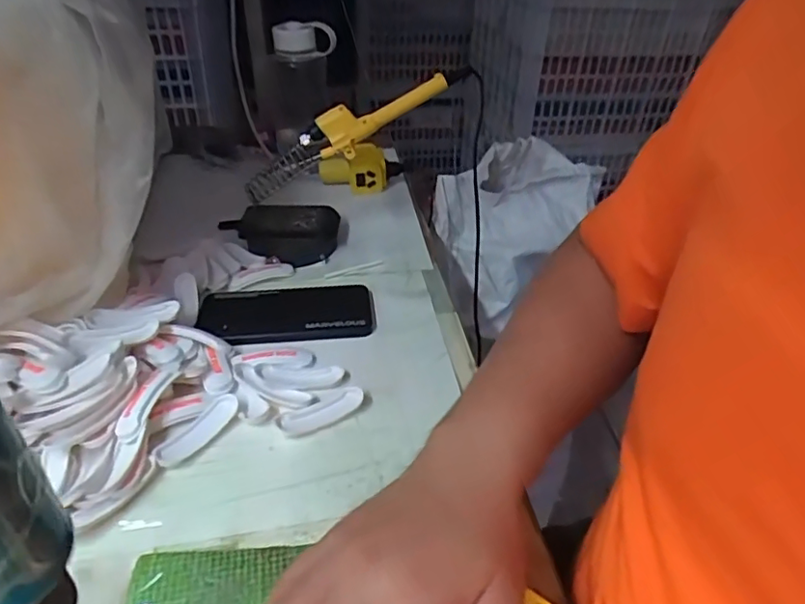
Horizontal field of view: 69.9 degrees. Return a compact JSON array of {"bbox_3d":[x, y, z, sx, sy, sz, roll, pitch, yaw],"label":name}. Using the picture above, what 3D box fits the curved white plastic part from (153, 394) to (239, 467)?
[{"bbox_3d":[-0.150,0.094,0.422,0.021,0.012,0.071,24,41,28],"label":"curved white plastic part"}]

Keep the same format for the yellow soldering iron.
[{"bbox_3d":[-0.014,-0.197,0.596,0.181,0.048,0.025,-24,39,-2],"label":"yellow soldering iron"}]

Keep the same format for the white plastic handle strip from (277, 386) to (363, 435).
[{"bbox_3d":[-0.061,0.084,0.441,0.070,0.007,0.023,-21,41,-29],"label":"white plastic handle strip"}]

